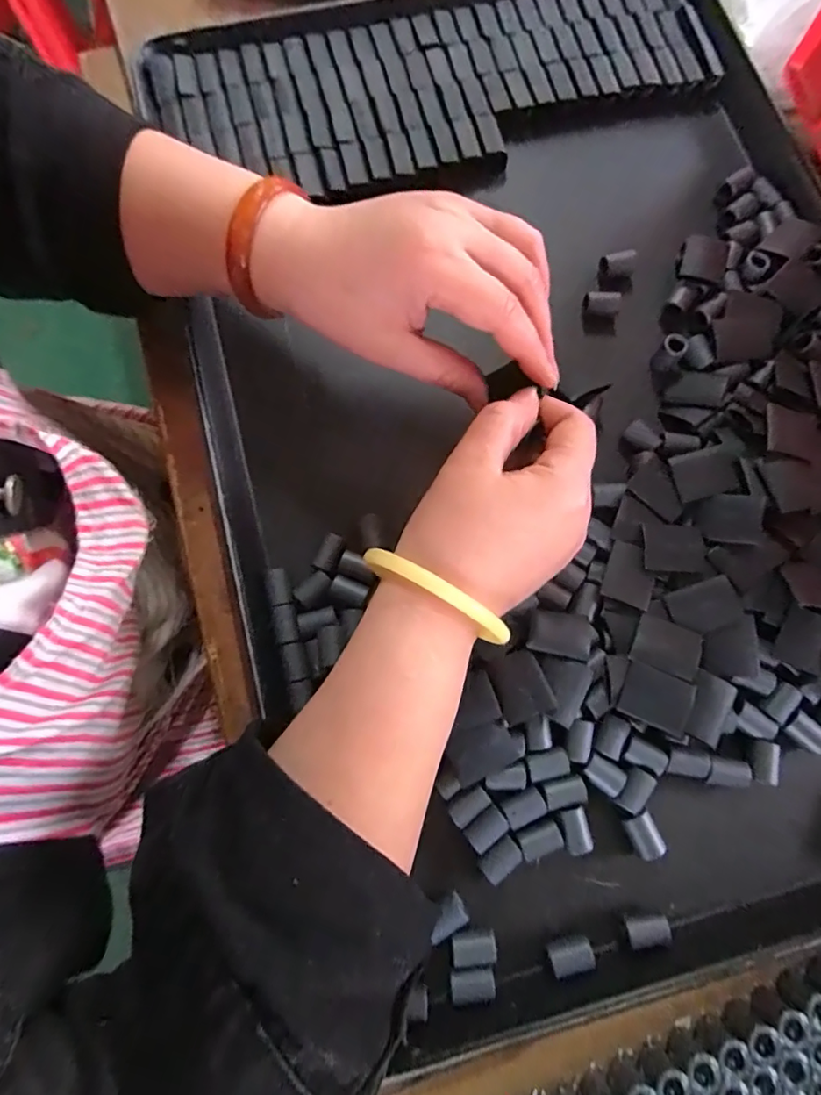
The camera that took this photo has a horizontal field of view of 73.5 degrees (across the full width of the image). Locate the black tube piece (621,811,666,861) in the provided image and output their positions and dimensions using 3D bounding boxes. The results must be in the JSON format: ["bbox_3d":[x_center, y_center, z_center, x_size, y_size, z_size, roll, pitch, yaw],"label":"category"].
[{"bbox_3d":[0.112,0.138,0.265,0.012,0.012,0.020,-26,79,-7],"label":"black tube piece"}]

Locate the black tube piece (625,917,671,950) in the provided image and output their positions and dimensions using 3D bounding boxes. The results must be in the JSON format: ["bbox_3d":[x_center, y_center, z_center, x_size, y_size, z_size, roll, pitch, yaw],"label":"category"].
[{"bbox_3d":[0.110,0.179,0.256,0.020,0.011,0.012,-1,77,-1],"label":"black tube piece"}]

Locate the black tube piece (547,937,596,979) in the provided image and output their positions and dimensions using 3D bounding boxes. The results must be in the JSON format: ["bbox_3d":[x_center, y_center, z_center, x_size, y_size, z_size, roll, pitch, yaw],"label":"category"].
[{"bbox_3d":[0.073,0.187,0.253,0.020,0.012,0.012,-13,78,-4],"label":"black tube piece"}]

